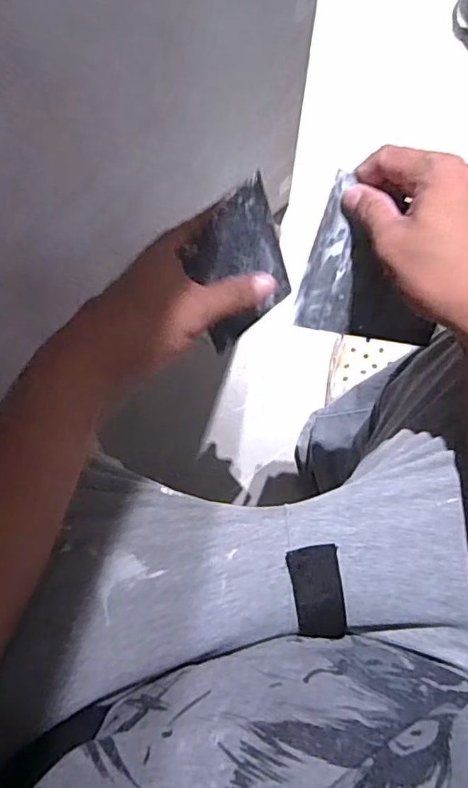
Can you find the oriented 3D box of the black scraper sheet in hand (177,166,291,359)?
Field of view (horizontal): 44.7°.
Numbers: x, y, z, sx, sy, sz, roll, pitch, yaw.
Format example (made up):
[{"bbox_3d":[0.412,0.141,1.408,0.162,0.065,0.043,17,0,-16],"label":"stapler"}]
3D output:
[{"bbox_3d":[0.005,-0.089,0.389,0.005,0.092,0.097,11,41,37],"label":"black scraper sheet in hand"}]

